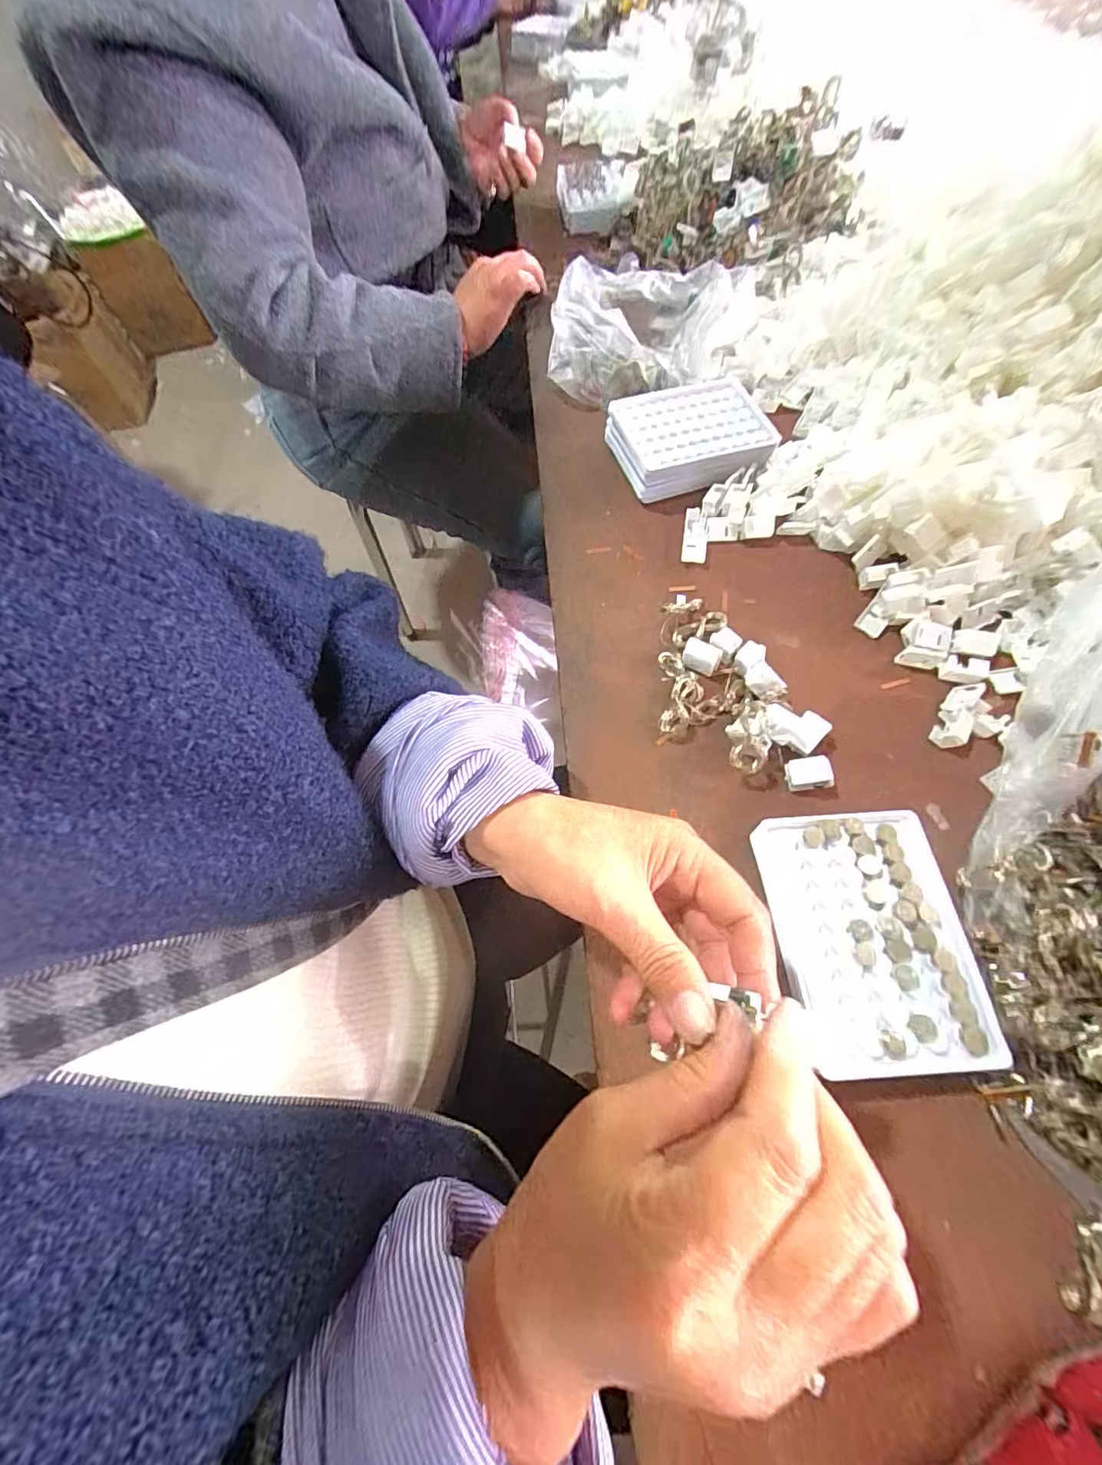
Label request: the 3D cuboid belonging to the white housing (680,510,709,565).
[{"bbox_3d":[0.125,-0.171,0.435,0.021,0.008,0.056,8,64,6],"label":"white housing"}]

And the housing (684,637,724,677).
[{"bbox_3d":[0.112,-0.057,0.375,0.027,0.014,0.020,28,68,15],"label":"housing"}]

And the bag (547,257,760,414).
[{"bbox_3d":[0.097,-0.405,0.505,0.191,0.073,0.156,10,64,7],"label":"bag"}]

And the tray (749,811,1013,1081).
[{"bbox_3d":[0.176,0.112,0.277,0.100,0.010,0.131,-4,65,5],"label":"tray"}]

